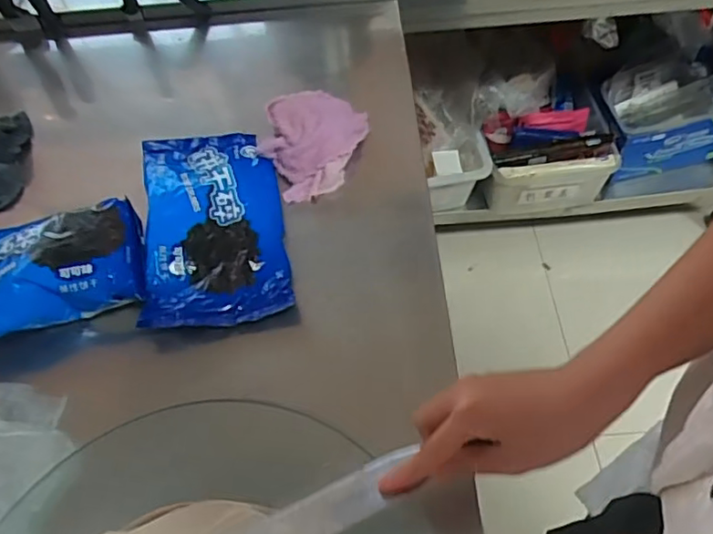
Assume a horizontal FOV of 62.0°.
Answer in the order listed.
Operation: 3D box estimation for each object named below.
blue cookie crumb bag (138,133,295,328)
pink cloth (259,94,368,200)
[{"bbox_3d":[-0.154,-0.055,0.637,0.140,0.032,0.262,-11,56,-4],"label":"blue cookie crumb bag"},{"bbox_3d":[-0.056,-0.150,0.686,0.111,0.047,0.152,17,59,15],"label":"pink cloth"}]

